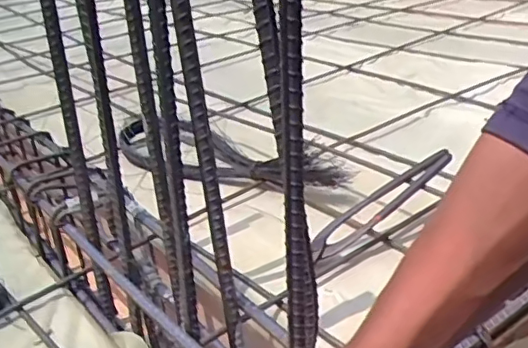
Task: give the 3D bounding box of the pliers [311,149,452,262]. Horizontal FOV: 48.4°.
[{"bbox_3d":[0.132,0.034,0.661,0.195,0.023,0.030,-35,40,-10],"label":"pliers"}]

